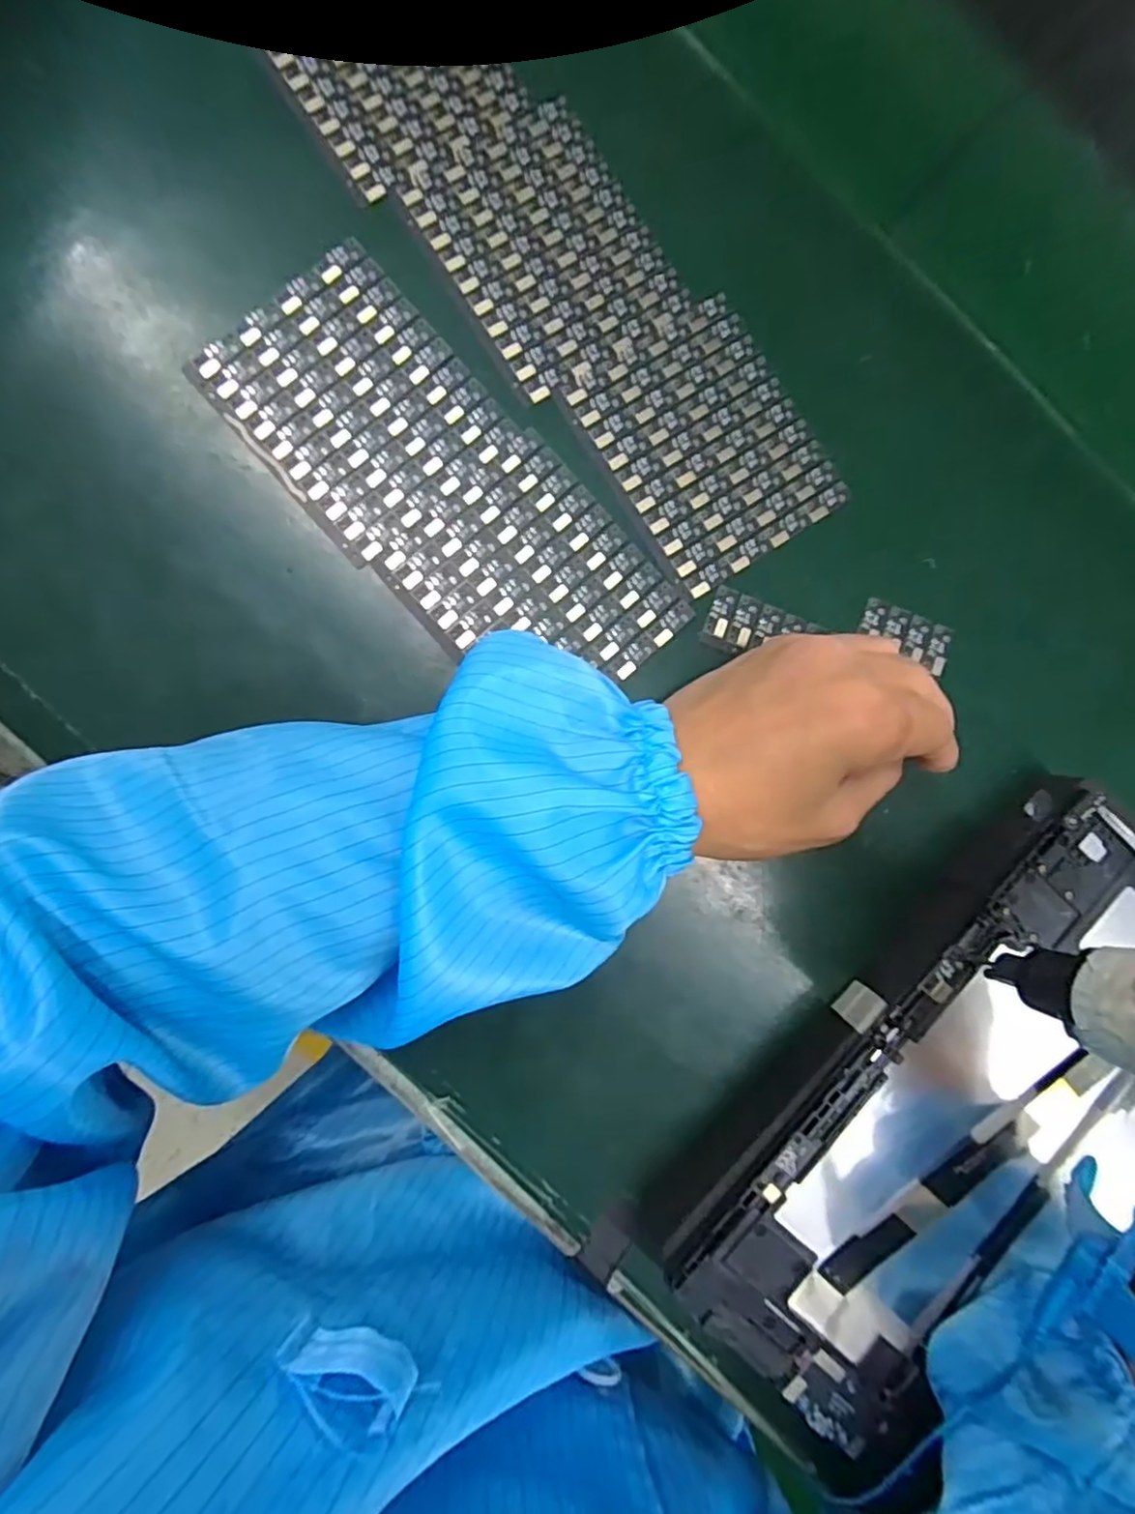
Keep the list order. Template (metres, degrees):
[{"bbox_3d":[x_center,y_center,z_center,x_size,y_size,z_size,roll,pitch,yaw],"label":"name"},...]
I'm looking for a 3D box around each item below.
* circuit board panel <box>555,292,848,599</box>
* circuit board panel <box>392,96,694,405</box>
[{"bbox_3d":[0.057,-0.130,0.264,0.081,0.004,0.102,-33,91,-6],"label":"circuit board panel"},{"bbox_3d":[-0.008,-0.206,0.260,0.081,0.004,0.100,-34,91,-6],"label":"circuit board panel"}]

